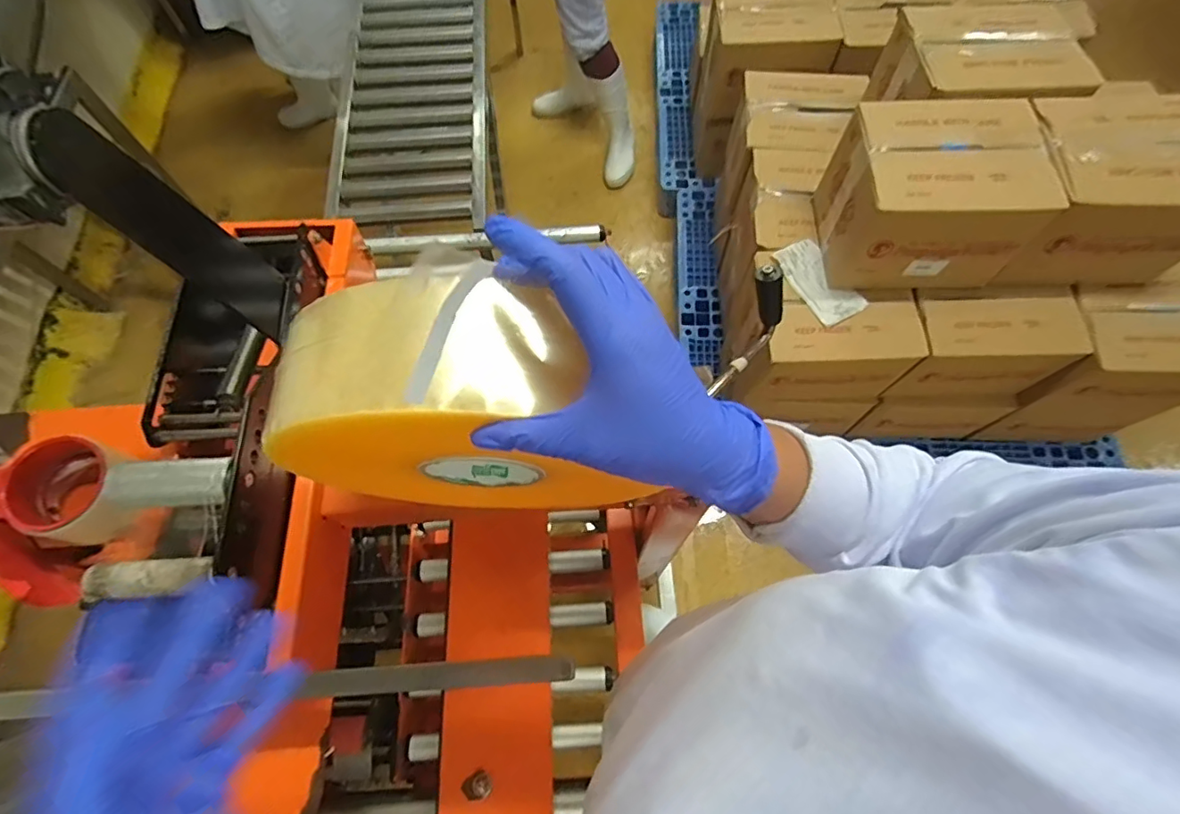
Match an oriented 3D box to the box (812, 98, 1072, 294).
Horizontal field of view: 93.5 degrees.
[{"bbox_3d":[0.655,-0.411,1.109,0.358,0.255,0.259,0,68,2],"label":"box"}]

